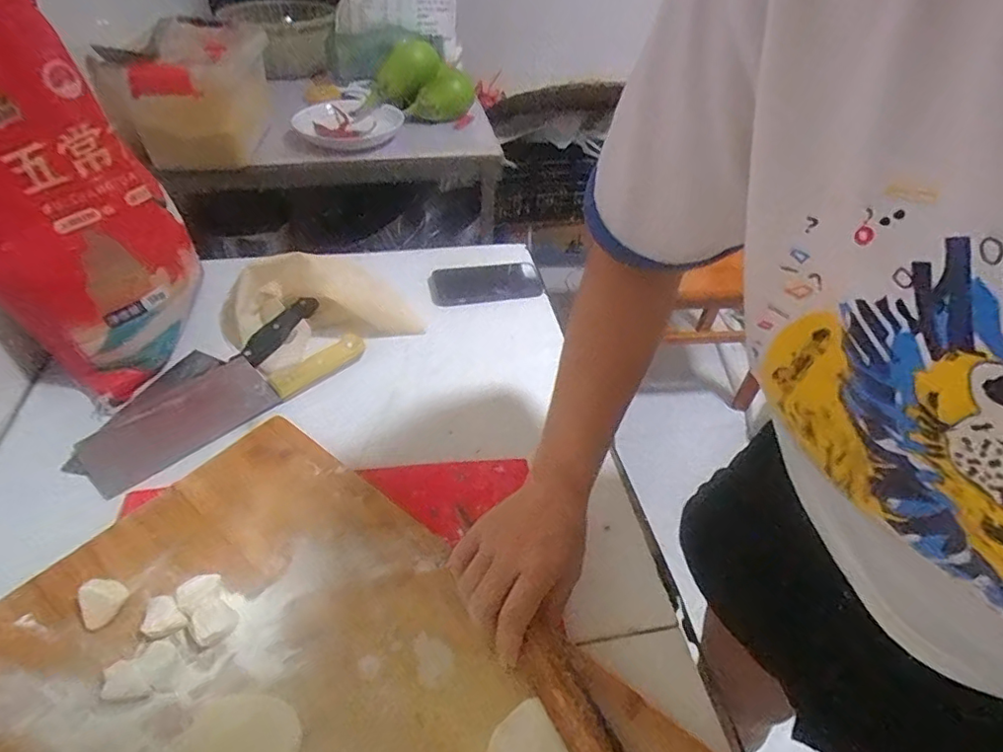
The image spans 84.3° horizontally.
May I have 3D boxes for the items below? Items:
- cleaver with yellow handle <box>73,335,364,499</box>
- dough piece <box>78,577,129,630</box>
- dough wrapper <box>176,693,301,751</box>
[{"bbox_3d":[-0.294,0.015,0.595,0.086,0.026,0.280,36,53,29],"label":"cleaver with yellow handle"},{"bbox_3d":[-0.295,0.165,0.407,0.021,0.025,0.030,20,47,17],"label":"dough piece"},{"bbox_3d":[-0.169,0.237,0.354,0.073,0.004,0.060,4,45,1],"label":"dough wrapper"}]

